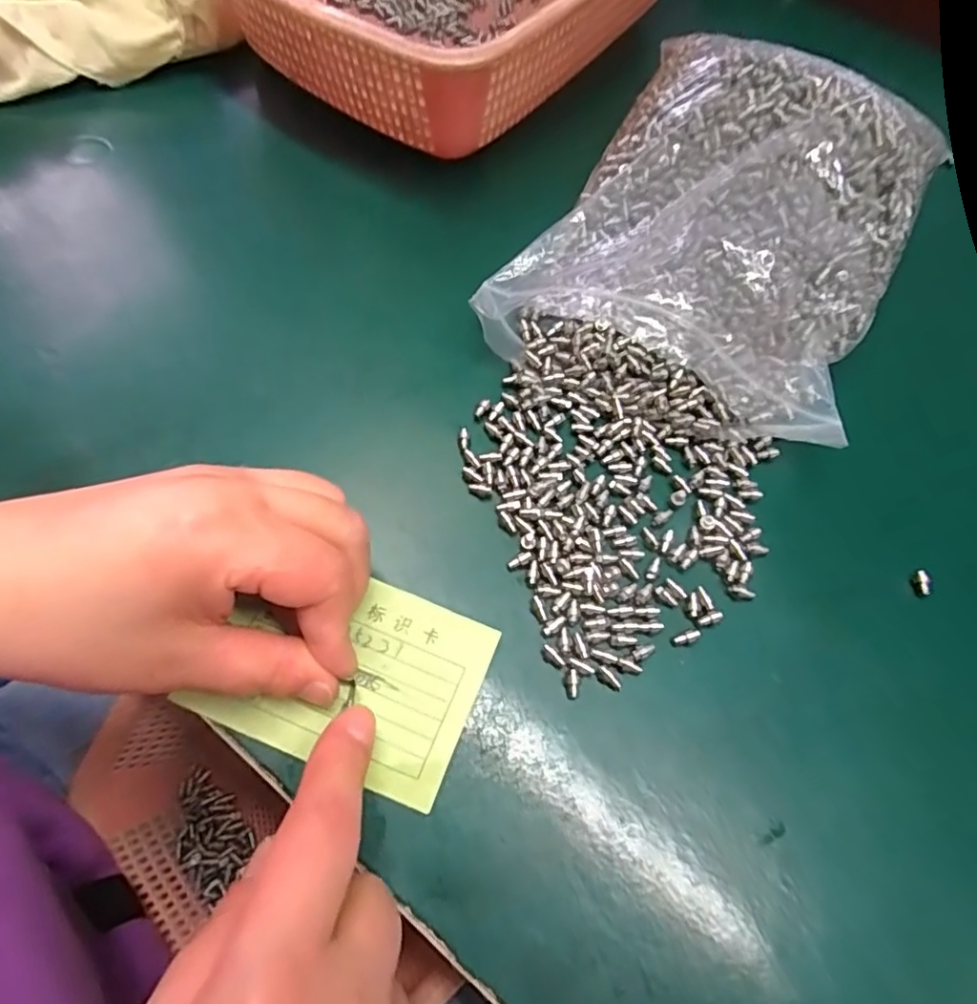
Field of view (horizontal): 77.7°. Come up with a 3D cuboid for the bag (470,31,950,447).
[{"bbox_3d":[0.116,-0.137,0.288,0.166,0.042,0.218,25,65,7],"label":"bag"}]

